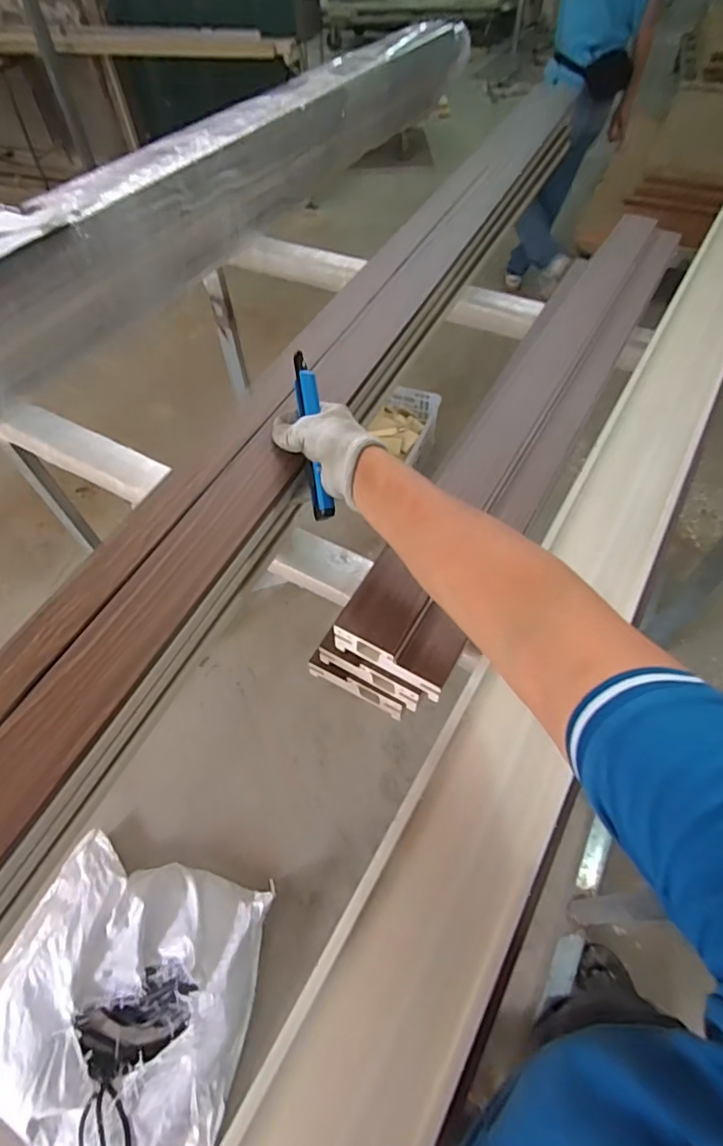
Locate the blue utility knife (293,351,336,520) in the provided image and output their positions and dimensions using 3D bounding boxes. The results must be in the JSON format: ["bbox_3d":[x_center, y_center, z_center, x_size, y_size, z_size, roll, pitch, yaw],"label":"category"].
[{"bbox_3d":[-0.046,-0.133,0.490,0.021,0.026,0.161,-9,85,-5],"label":"blue utility knife"}]

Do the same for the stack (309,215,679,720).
[{"bbox_3d":[0.233,-0.227,0.641,0.124,0.082,0.859,24,59,17],"label":"stack"}]

